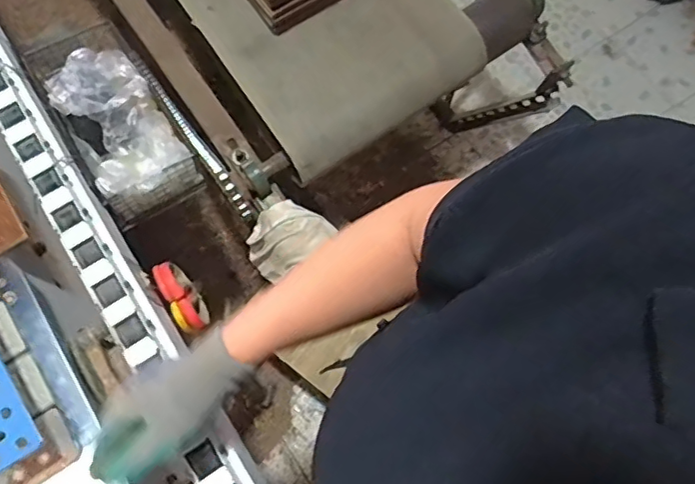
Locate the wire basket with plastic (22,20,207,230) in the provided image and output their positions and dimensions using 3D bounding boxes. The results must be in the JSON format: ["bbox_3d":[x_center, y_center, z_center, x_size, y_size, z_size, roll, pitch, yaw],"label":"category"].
[{"bbox_3d":[-0.314,-0.163,0.759,0.122,0.096,0.253,-31,76,-11],"label":"wire basket with plastic"}]

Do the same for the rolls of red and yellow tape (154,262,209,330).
[{"bbox_3d":[-0.214,0.075,0.724,0.032,0.083,0.100,-30,75,-11],"label":"rolls of red and yellow tape"}]

